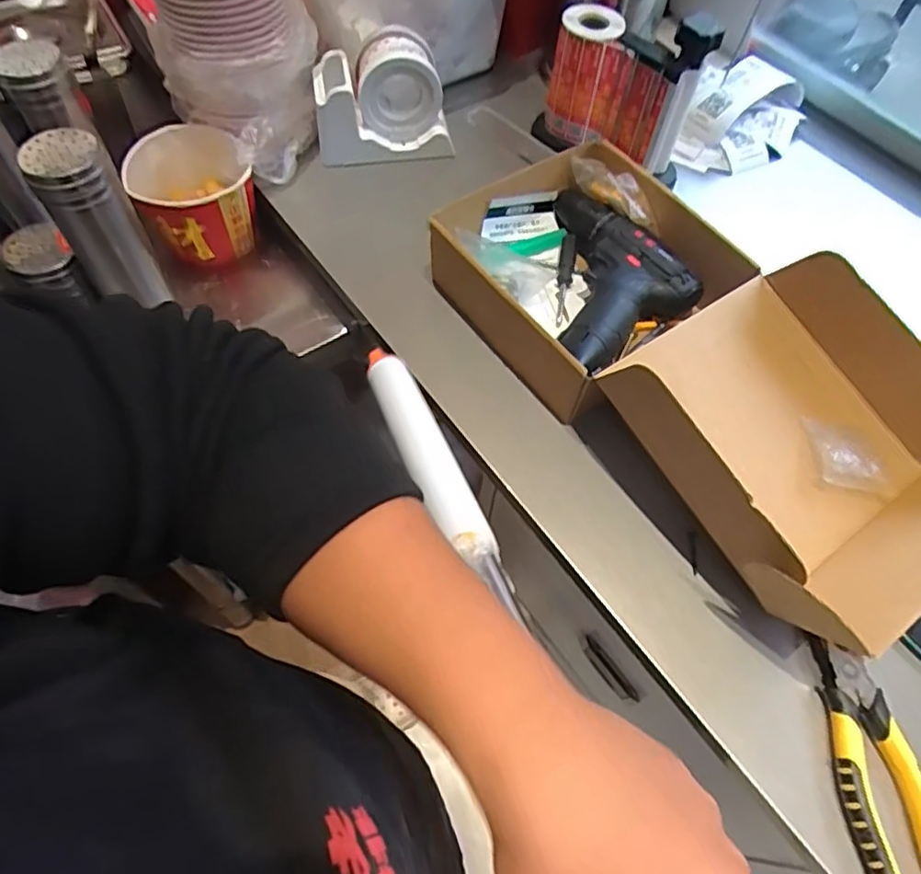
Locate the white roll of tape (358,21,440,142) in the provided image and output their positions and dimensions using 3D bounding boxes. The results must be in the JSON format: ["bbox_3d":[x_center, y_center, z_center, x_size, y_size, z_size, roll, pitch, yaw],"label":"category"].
[{"bbox_3d":[-0.068,-0.381,0.675,0.086,0.089,0.064,-10,61,-8],"label":"white roll of tape"}]

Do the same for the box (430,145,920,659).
[{"bbox_3d":[0.191,-0.074,0.521,0.231,0.104,0.480,-31,66,-18],"label":"box"}]

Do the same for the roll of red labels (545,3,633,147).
[{"bbox_3d":[0.135,-0.385,0.673,0.072,0.112,0.087,5,60,1],"label":"roll of red labels"}]

